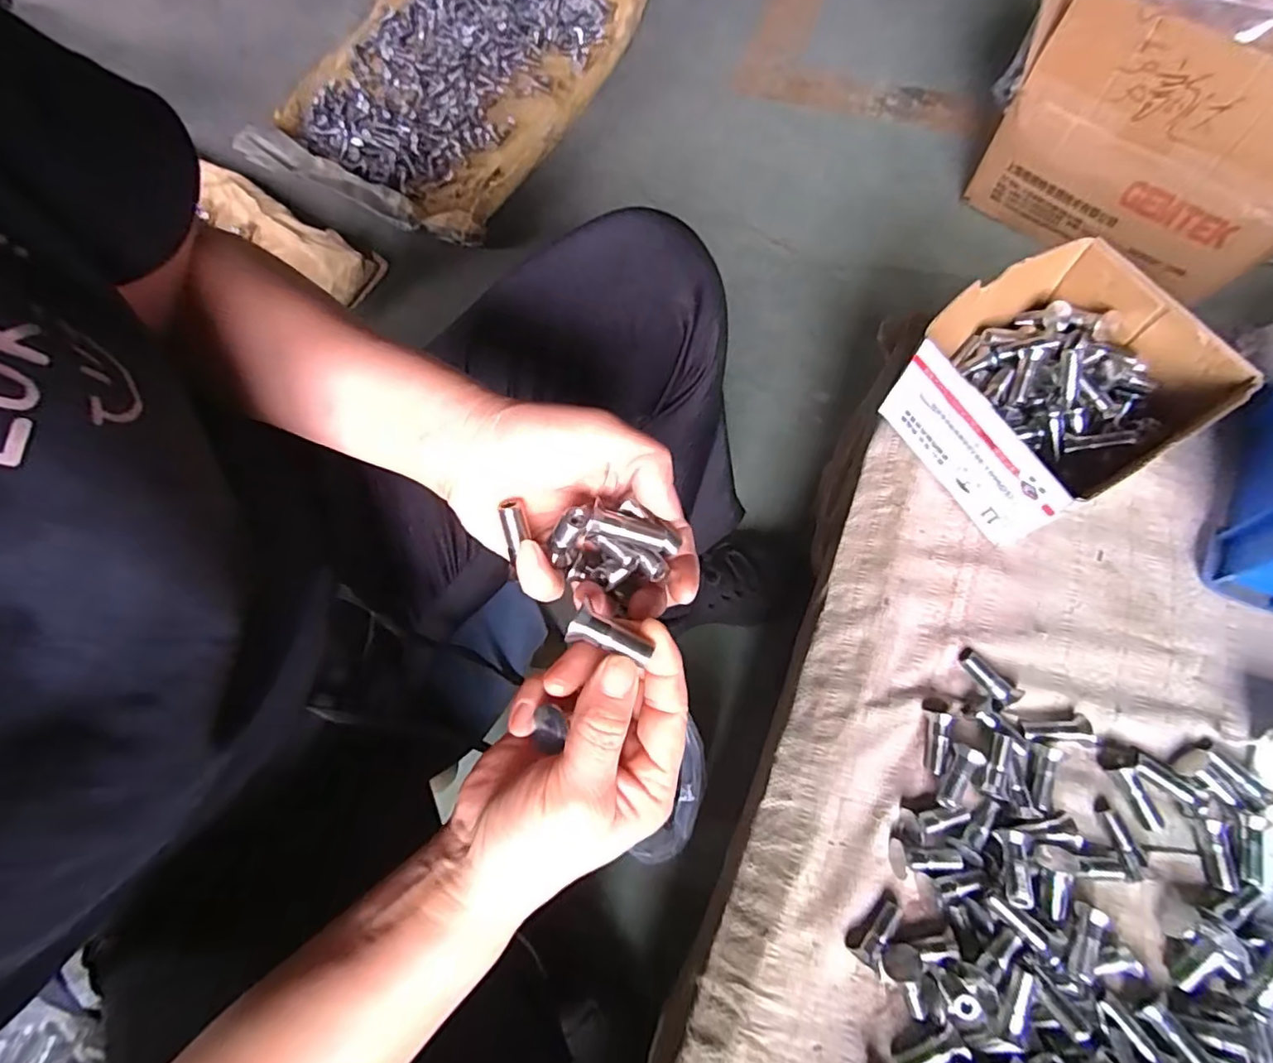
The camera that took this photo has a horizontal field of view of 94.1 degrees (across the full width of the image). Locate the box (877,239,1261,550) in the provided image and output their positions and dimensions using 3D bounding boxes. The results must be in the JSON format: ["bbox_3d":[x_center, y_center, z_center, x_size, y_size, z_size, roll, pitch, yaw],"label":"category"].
[{"bbox_3d":[0.266,-0.090,0.392,0.150,0.088,0.143,-30,70,-7],"label":"box"}]

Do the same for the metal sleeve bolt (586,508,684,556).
[{"bbox_3d":[-0.002,0.001,0.262,0.040,0.014,0.010,16,67,-10],"label":"metal sleeve bolt"}]

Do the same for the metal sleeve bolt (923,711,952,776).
[{"bbox_3d":[0.179,0.126,0.352,0.011,0.013,0.036,6,83,5],"label":"metal sleeve bolt"}]

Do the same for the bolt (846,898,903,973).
[{"bbox_3d":[0.129,0.214,0.320,0.015,0.015,0.034,37,76,16],"label":"bolt"}]

